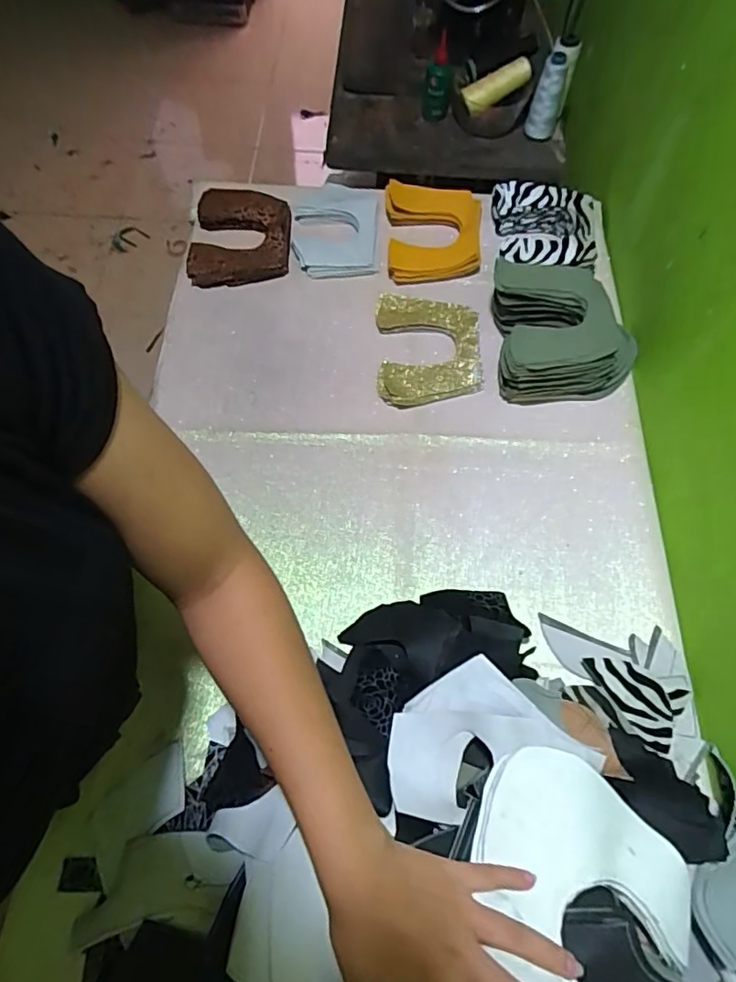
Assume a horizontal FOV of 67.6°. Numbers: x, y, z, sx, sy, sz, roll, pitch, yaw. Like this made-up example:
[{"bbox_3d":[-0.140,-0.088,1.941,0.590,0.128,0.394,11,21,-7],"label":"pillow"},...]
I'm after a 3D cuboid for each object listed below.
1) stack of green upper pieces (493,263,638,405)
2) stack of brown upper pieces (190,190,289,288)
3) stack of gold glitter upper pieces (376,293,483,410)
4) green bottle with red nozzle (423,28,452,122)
[{"bbox_3d":[0.241,-0.206,0.684,0.174,0.068,0.179,-2,65,-3],"label":"stack of green upper pieces"},{"bbox_3d":[-0.178,-0.367,0.776,0.131,0.028,0.174,0,65,-2],"label":"stack of brown upper pieces"},{"bbox_3d":[0.077,-0.183,0.697,0.129,0.010,0.169,1,65,-1],"label":"stack of gold glitter upper pieces"},{"bbox_3d":[0.111,-0.659,0.875,0.044,0.104,0.057,4,68,0],"label":"green bottle with red nozzle"}]

